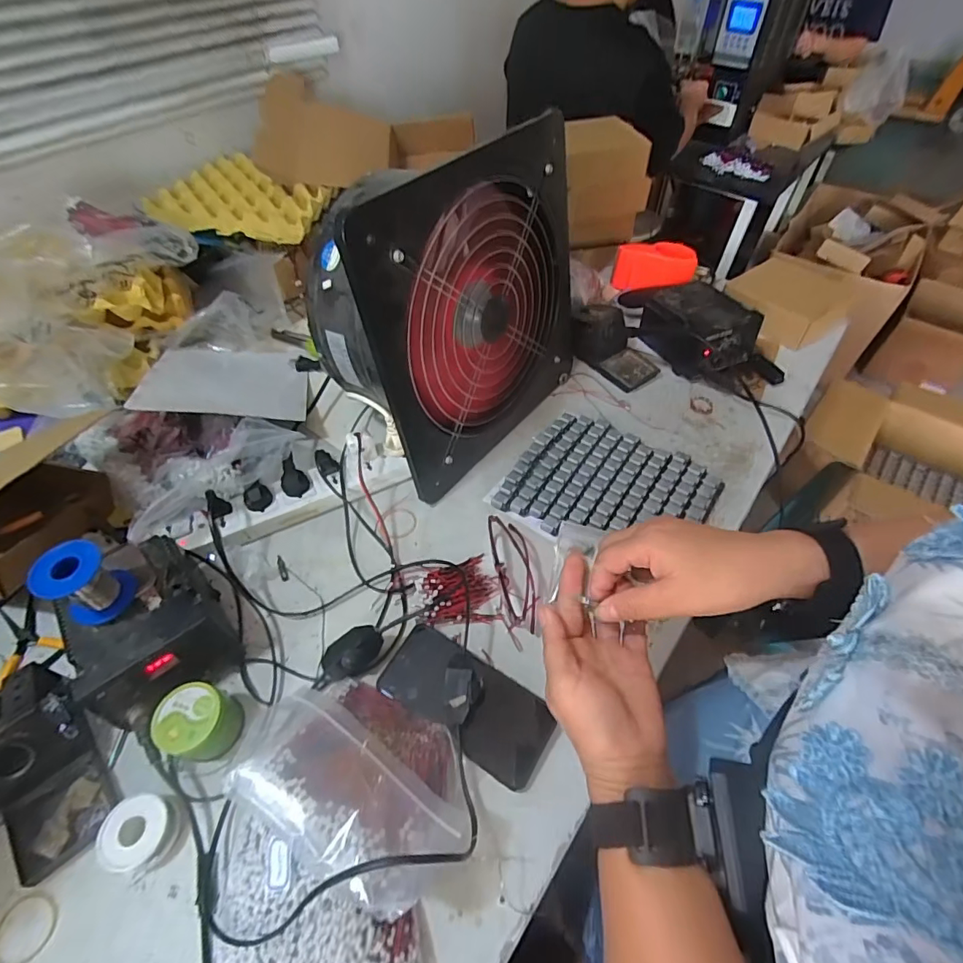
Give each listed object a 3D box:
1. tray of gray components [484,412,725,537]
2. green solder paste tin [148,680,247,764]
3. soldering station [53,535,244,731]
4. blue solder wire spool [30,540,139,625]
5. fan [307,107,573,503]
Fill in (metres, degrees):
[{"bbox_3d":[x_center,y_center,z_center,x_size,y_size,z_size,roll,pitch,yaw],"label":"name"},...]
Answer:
[{"bbox_3d":[0.164,0.005,0.642,0.242,0.018,0.198,25,56,20],"label":"tray of gray components"},{"bbox_3d":[-0.256,0.218,0.454,0.058,0.051,0.057,0,51,0],"label":"green solder paste tin"},{"bbox_3d":[-0.327,0.138,0.486,0.118,0.079,0.146,-35,59,-24],"label":"soldering station"},{"bbox_3d":[-0.351,0.089,0.439,0.054,0.063,0.052,0,51,0],"label":"blue solder wire spool"},{"bbox_3d":[-0.039,-0.226,0.616,0.199,0.333,0.357,32,58,24],"label":"fan"}]

